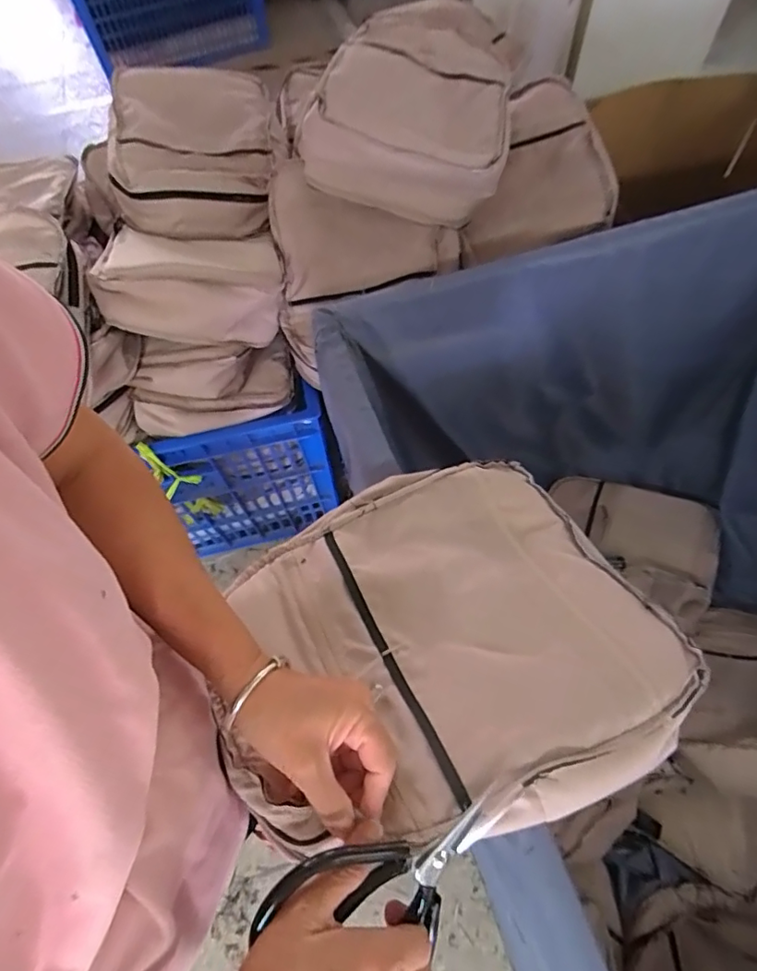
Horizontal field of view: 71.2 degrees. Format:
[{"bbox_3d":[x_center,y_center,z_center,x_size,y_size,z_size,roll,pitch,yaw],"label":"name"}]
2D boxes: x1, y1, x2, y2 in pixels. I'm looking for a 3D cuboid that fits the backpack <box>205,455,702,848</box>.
[{"bbox_3d":[0.045,0.126,0.437,0.343,0.067,0.290,-27,64,-11],"label":"backpack"}]

